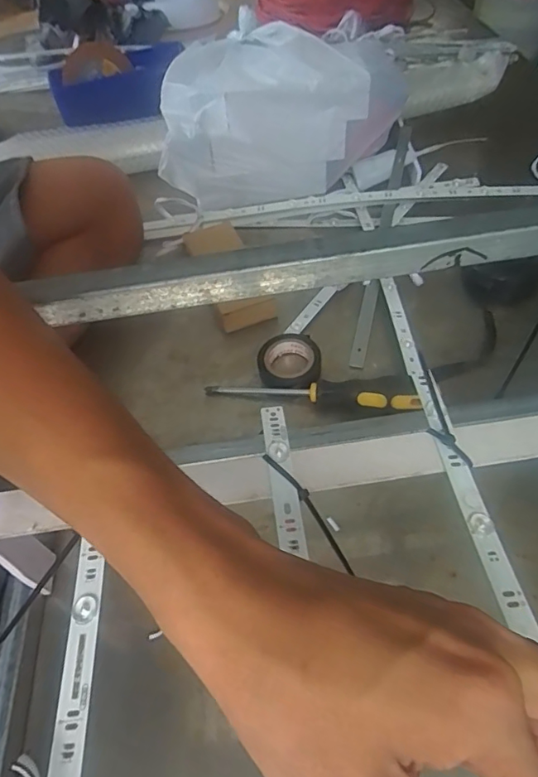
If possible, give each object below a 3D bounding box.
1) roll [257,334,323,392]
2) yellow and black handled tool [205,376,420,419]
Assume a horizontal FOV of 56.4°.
[{"bbox_3d":[0.020,-0.022,0.476,0.057,0.021,0.063,-3,52,2],"label":"roll"},{"bbox_3d":[0.033,0.007,0.445,0.183,0.038,0.035,2,53,6],"label":"yellow and black handled tool"}]

